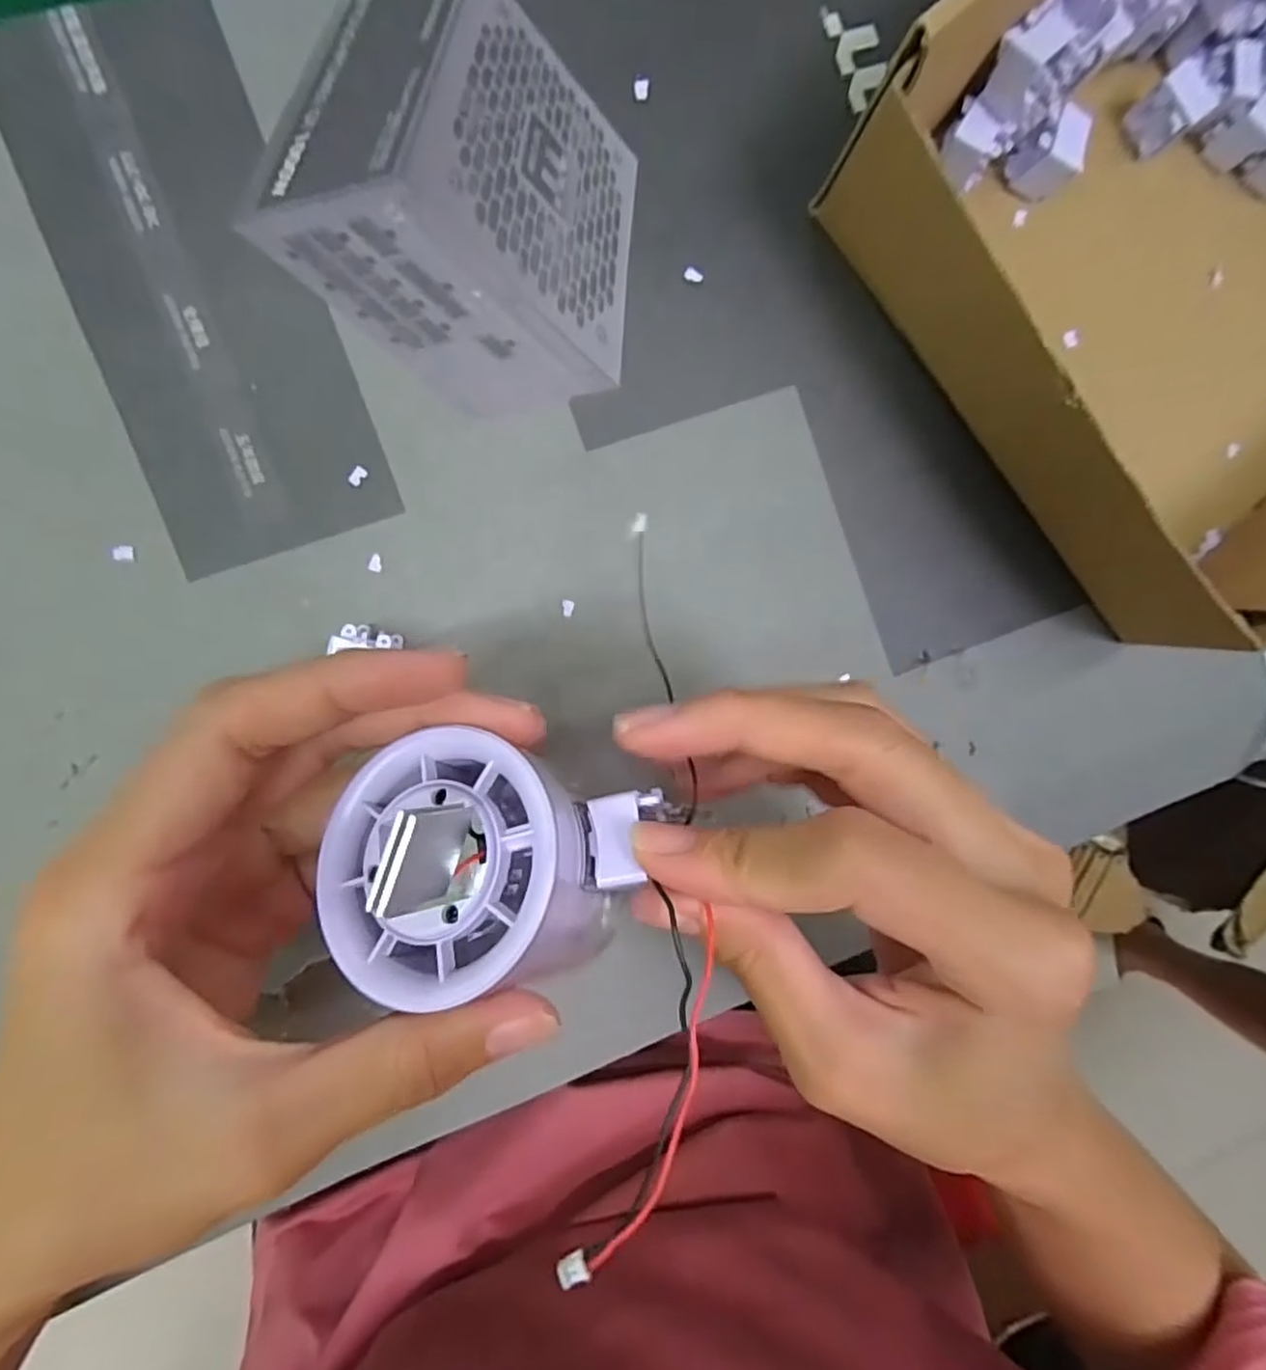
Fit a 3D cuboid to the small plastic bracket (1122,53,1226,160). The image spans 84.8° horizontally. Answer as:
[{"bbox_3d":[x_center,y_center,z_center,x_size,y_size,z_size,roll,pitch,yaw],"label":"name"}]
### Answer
[{"bbox_3d":[0.192,-0.206,0.249,0.015,0.021,0.019,-37,96,-6],"label":"small plastic bracket"}]

